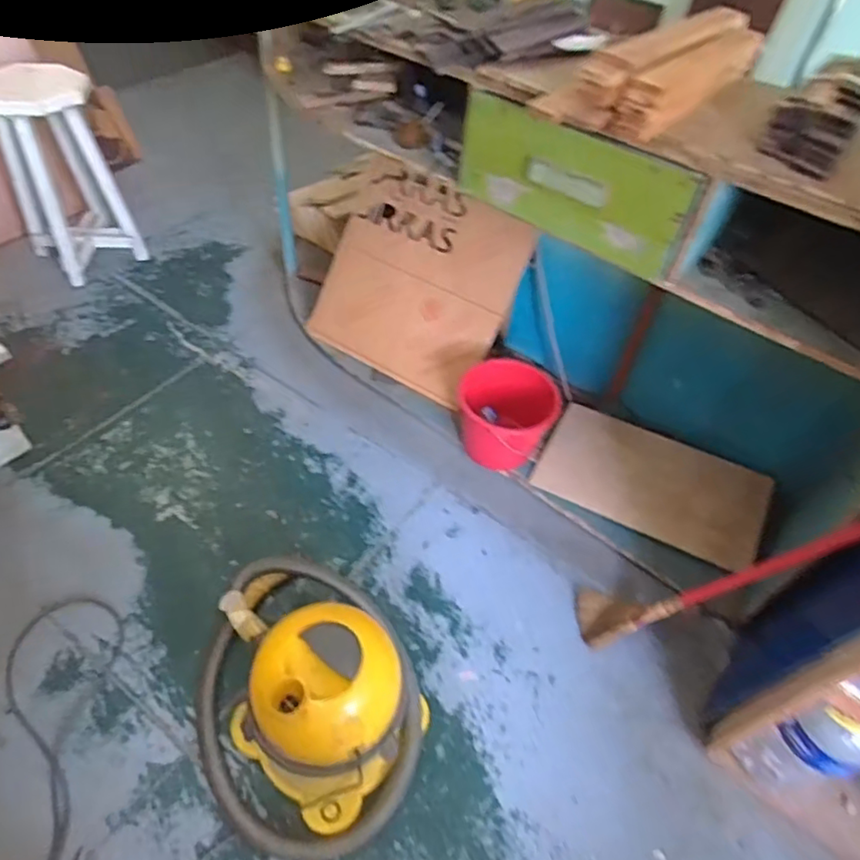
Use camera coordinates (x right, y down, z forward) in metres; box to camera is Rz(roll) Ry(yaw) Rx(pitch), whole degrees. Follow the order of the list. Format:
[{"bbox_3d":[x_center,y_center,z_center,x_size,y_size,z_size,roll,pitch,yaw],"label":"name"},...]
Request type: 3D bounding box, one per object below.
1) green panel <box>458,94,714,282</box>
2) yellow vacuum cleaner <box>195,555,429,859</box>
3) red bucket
[{"bbox_3d":[0.257,-0.463,1.127,0.455,0.226,0.021,33,61,16],"label":"green panel"},{"bbox_3d":[-0.256,0.480,1.202,0.445,0.404,0.576,-15,53,-18],"label":"yellow vacuum cleaner"},{"bbox_3d":[0.200,-0.050,1.736,0.266,0.227,0.206,28,52,17],"label":"red bucket"}]

